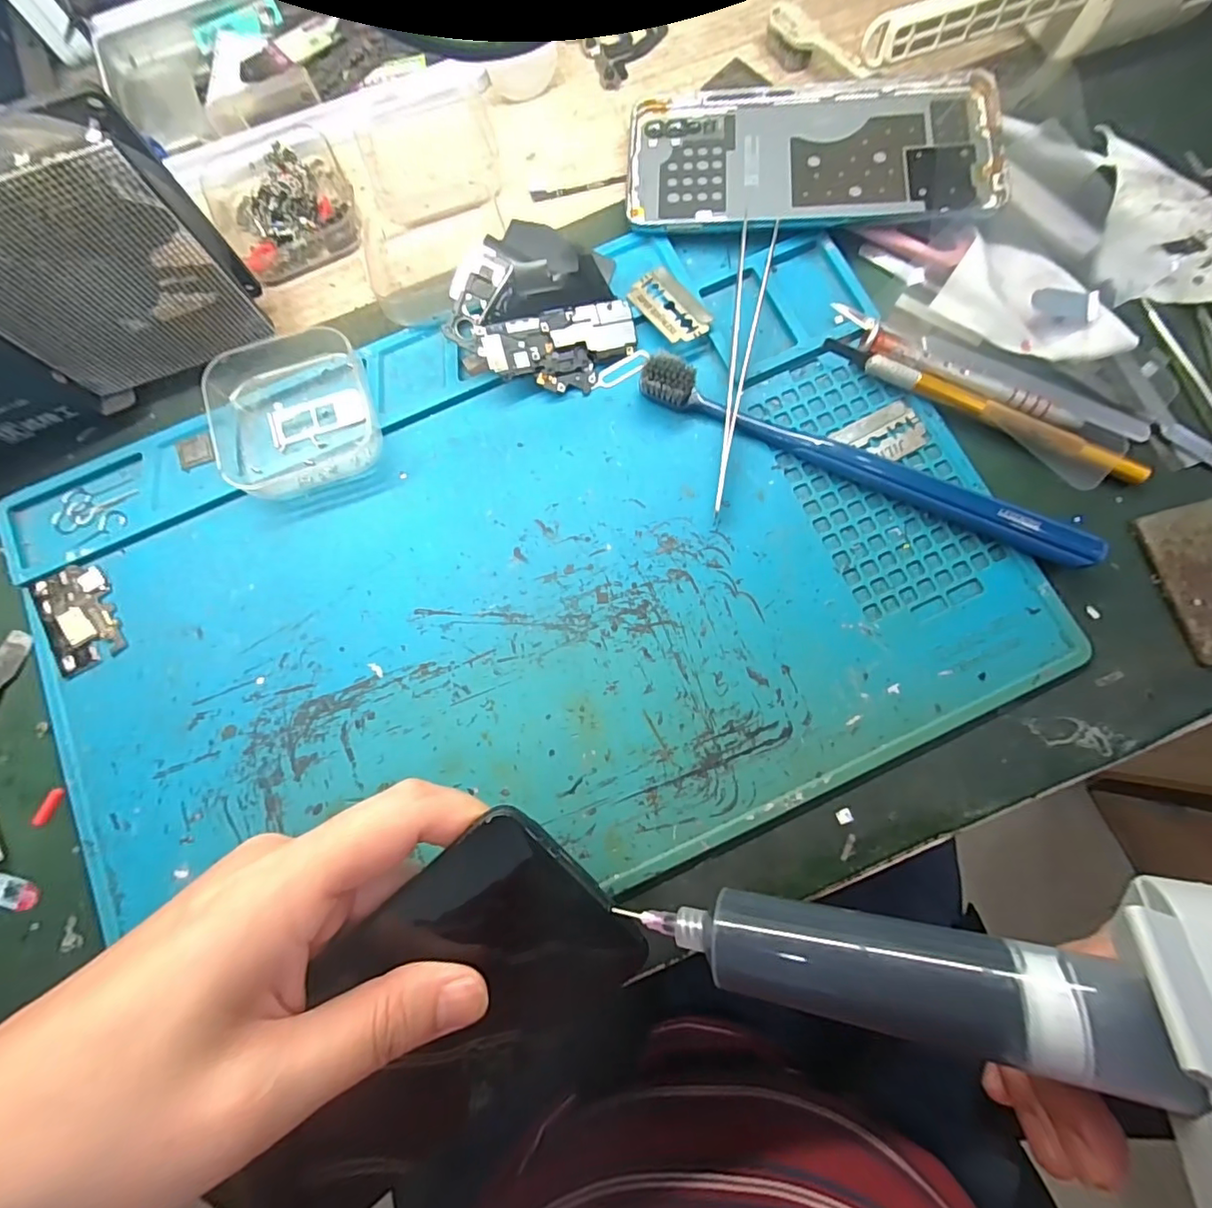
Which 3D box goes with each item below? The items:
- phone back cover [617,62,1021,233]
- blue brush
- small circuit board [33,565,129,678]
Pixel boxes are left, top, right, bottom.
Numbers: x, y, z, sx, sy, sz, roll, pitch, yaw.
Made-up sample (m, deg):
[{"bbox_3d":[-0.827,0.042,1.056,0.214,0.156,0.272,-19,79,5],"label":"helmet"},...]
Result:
[{"bbox_3d":[0.090,-0.200,0.236,0.156,0.013,0.076,2,80,2],"label":"phone back cover"},{"bbox_3d":[0.100,-0.058,0.212,0.182,0.016,0.018,24,82,6],"label":"blue brush"},{"bbox_3d":[-0.216,0.005,0.217,0.028,0.005,0.044,-24,80,-2],"label":"small circuit board"}]

